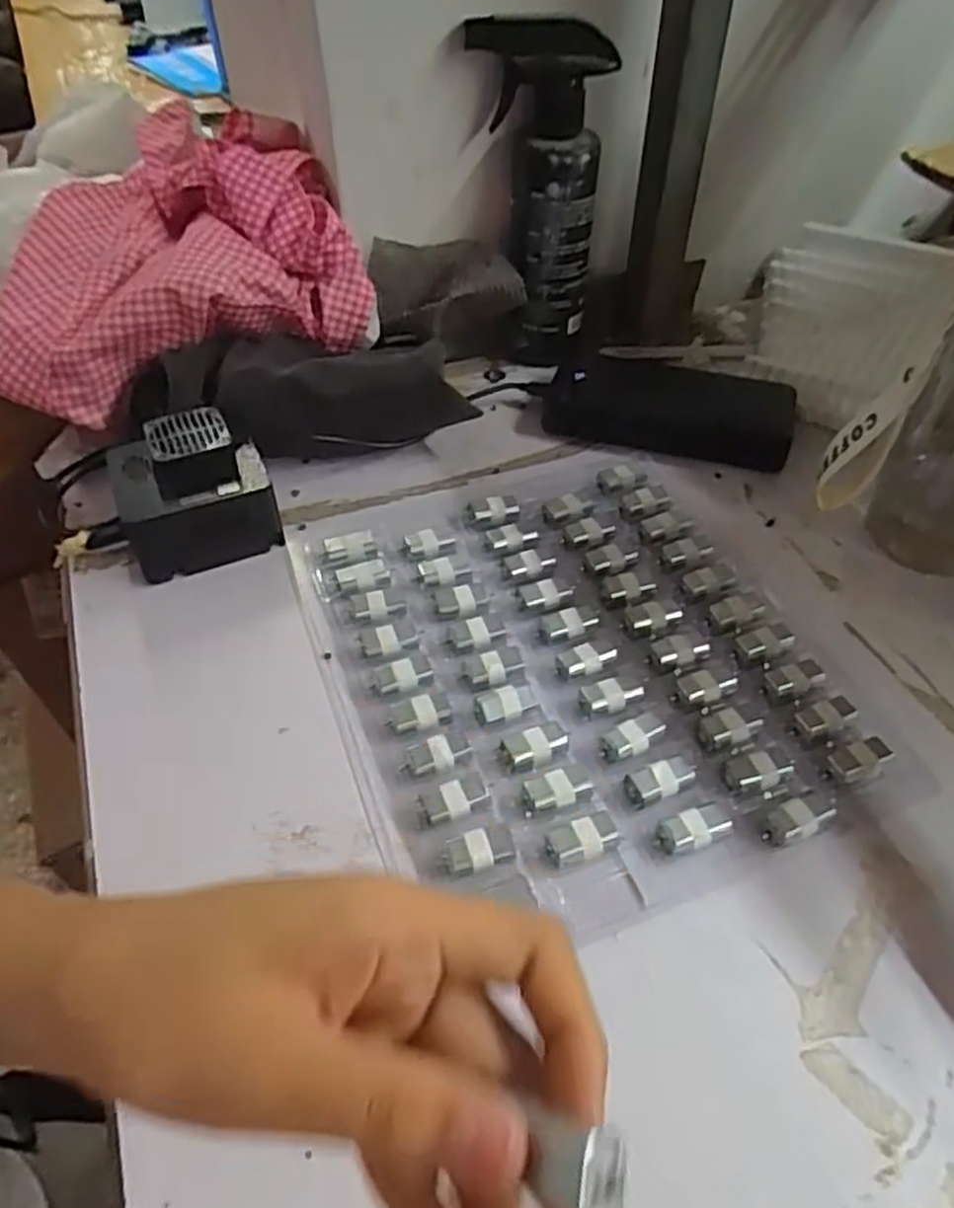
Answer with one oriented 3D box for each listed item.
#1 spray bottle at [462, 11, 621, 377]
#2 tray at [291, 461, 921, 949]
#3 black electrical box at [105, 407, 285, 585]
[{"bbox_3d":[0.037,-0.268,0.526,0.087,0.197,0.055,6,48,5],"label":"spray bottle"},{"bbox_3d":[0.041,0.022,0.384,0.216,0.012,0.256,-16,50,-14],"label":"tray"},{"bbox_3d":[-0.158,-0.061,0.432,0.077,0.061,0.065,-19,51,-17],"label":"black electrical box"}]

